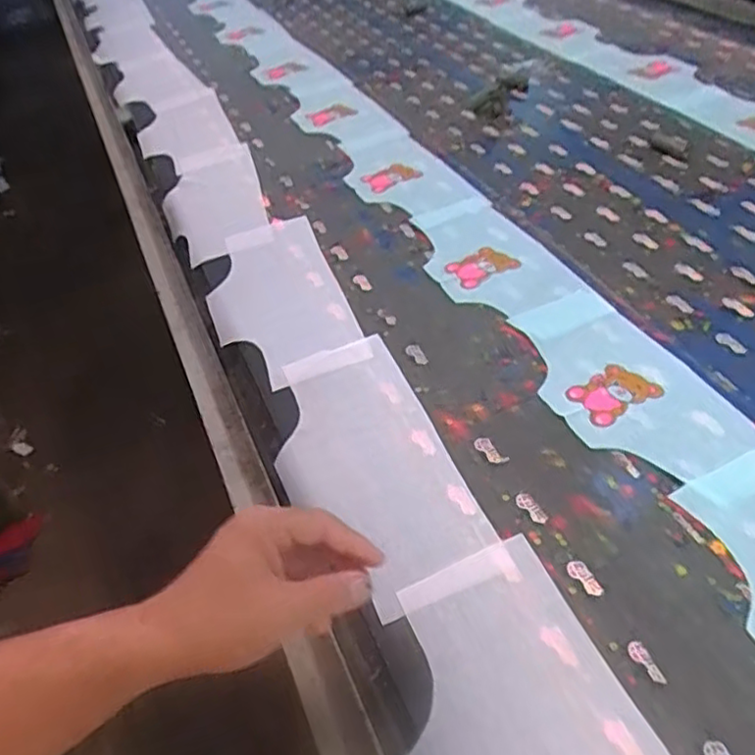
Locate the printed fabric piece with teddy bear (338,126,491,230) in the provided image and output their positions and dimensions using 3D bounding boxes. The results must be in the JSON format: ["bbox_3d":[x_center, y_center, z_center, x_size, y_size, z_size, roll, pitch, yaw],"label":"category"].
[{"bbox_3d":[0.032,-0.317,1.025,0.149,0.010,0.305,-20,47,-12],"label":"printed fabric piece with teddy bear"}]

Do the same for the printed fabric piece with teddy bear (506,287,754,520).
[{"bbox_3d":[0.255,0.011,0.676,0.150,0.005,0.301,-21,47,-15],"label":"printed fabric piece with teddy bear"}]

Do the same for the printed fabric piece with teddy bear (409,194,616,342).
[{"bbox_3d":[0.145,-0.144,0.844,0.145,0.008,0.306,-20,45,-12],"label":"printed fabric piece with teddy bear"}]

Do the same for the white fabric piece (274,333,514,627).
[{"bbox_3d":[-0.014,0.080,0.646,0.153,0.013,0.318,-23,48,-7],"label":"white fabric piece"}]

